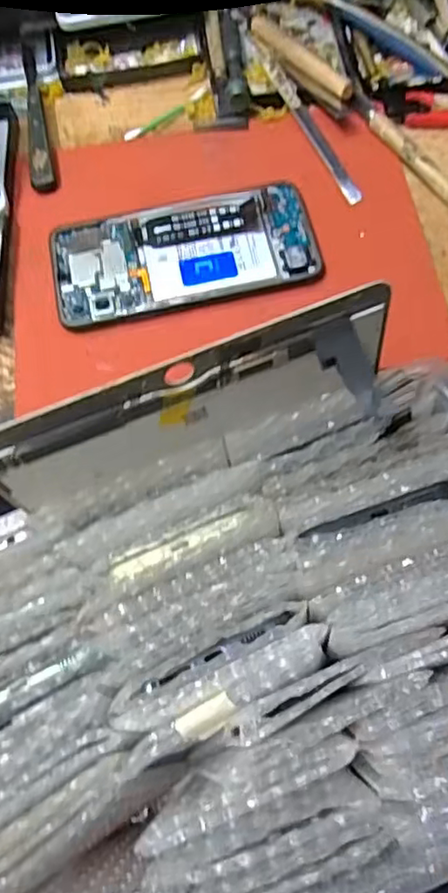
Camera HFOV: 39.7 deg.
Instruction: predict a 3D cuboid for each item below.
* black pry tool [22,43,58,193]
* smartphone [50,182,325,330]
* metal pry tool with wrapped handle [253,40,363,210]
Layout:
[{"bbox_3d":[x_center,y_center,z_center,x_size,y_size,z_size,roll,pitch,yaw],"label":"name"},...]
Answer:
[{"bbox_3d":[-0.129,-0.228,0.425,0.015,0.008,0.125,-11,68,-2],"label":"black pry tool"},{"bbox_3d":[-0.024,-0.117,0.376,0.157,0.009,0.074,-11,68,-1],"label":"smartphone"},{"bbox_3d":[0.051,-0.224,0.414,0.013,0.008,0.155,-23,69,-6],"label":"metal pry tool with wrapped handle"}]

